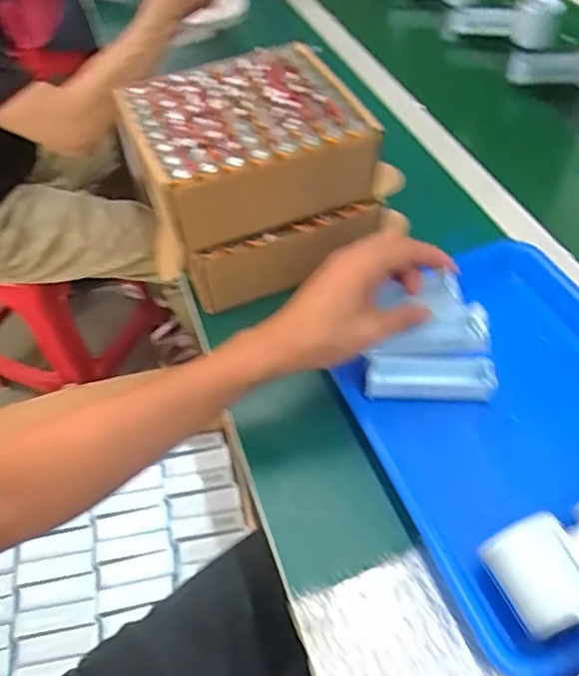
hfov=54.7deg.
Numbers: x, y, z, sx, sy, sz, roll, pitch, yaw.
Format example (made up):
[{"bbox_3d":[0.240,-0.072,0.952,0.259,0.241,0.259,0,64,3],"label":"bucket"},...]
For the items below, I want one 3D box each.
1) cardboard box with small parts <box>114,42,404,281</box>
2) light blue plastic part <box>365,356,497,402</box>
[{"bbox_3d":[-0.034,-0.192,0.542,0.236,0.086,0.181,-18,54,-11],"label":"cardboard box with small parts"},{"bbox_3d":[0.118,0.034,0.474,0.104,0.038,0.020,1,19,2],"label":"light blue plastic part"}]

